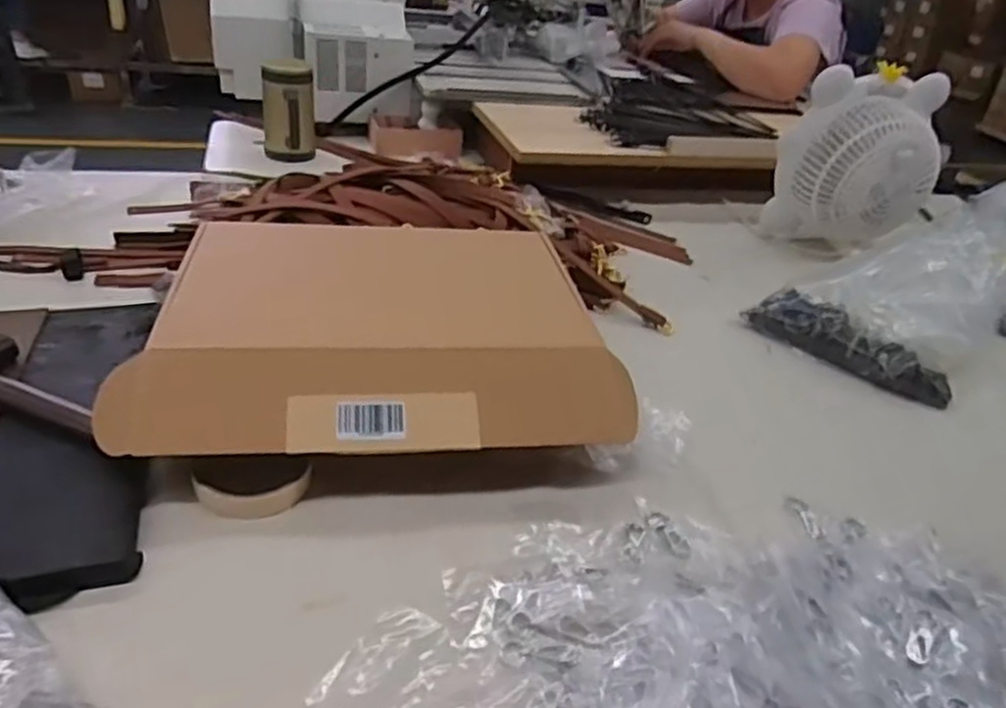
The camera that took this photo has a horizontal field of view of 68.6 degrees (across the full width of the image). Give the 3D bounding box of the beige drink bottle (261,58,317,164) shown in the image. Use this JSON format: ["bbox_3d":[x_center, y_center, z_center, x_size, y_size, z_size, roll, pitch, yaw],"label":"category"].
[{"bbox_3d":[-0.364,-0.409,1.260,0.084,0.163,0.084,-4,33,-17],"label":"beige drink bottle"}]

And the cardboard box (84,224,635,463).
[{"bbox_3d":[-0.110,-0.029,0.636,0.399,0.070,0.277,-1,33,-14],"label":"cardboard box"}]

